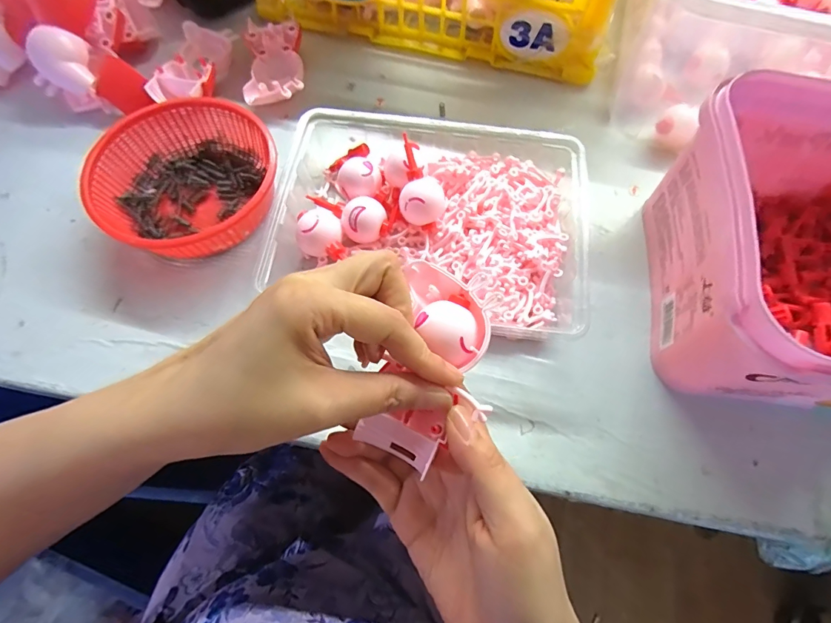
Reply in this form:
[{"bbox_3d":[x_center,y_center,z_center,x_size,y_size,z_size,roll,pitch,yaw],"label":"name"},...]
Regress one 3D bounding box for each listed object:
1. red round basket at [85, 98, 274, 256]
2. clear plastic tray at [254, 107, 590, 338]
[{"bbox_3d":[-0.178,-0.101,0.326,0.134,0.047,0.123,0,67,-1],"label":"red round basket"},{"bbox_3d":[0.013,-0.076,0.320,0.230,0.039,0.164,13,67,5],"label":"clear plastic tray"}]

